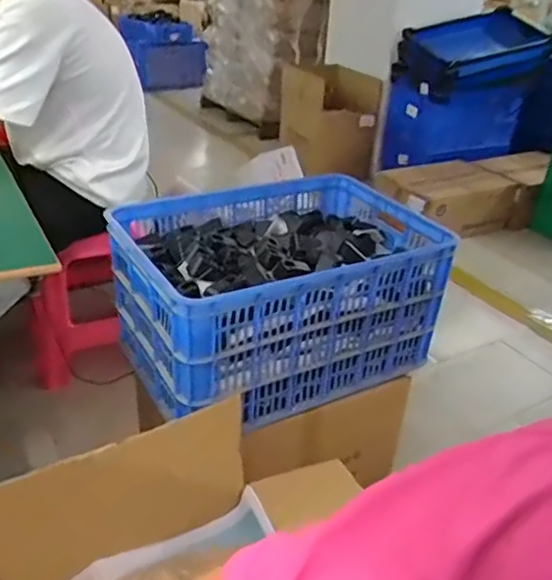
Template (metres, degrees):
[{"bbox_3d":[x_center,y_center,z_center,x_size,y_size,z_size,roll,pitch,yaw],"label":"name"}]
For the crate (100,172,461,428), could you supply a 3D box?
[{"bbox_3d":[-0.002,-0.006,1.208,0.577,0.285,0.413,-15,35,-27],"label":"crate"}]

